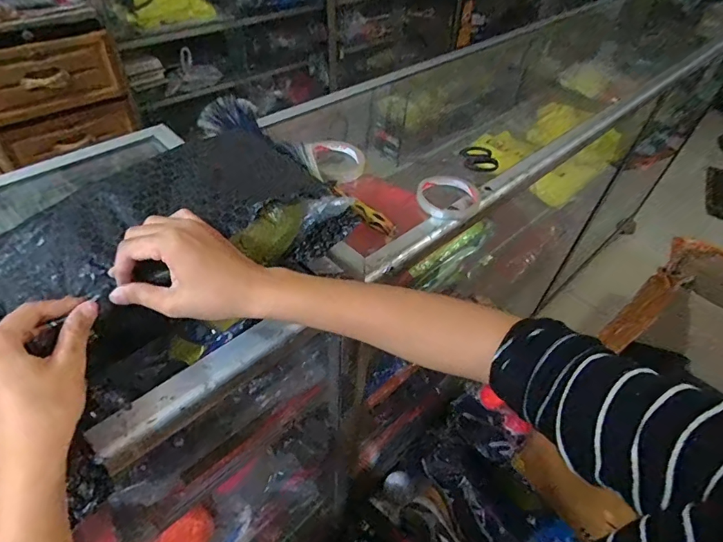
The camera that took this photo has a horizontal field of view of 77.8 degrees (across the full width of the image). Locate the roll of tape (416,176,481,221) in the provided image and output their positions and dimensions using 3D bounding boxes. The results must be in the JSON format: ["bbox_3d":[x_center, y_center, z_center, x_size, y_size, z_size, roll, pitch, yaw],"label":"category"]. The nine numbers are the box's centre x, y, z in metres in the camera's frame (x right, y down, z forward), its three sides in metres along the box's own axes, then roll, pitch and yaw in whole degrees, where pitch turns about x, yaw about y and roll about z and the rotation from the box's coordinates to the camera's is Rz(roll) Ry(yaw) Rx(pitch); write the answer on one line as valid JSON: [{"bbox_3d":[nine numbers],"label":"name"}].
[{"bbox_3d":[0.118,-0.103,0.627,0.089,0.020,0.089,2,46,-2],"label":"roll of tape"}]

